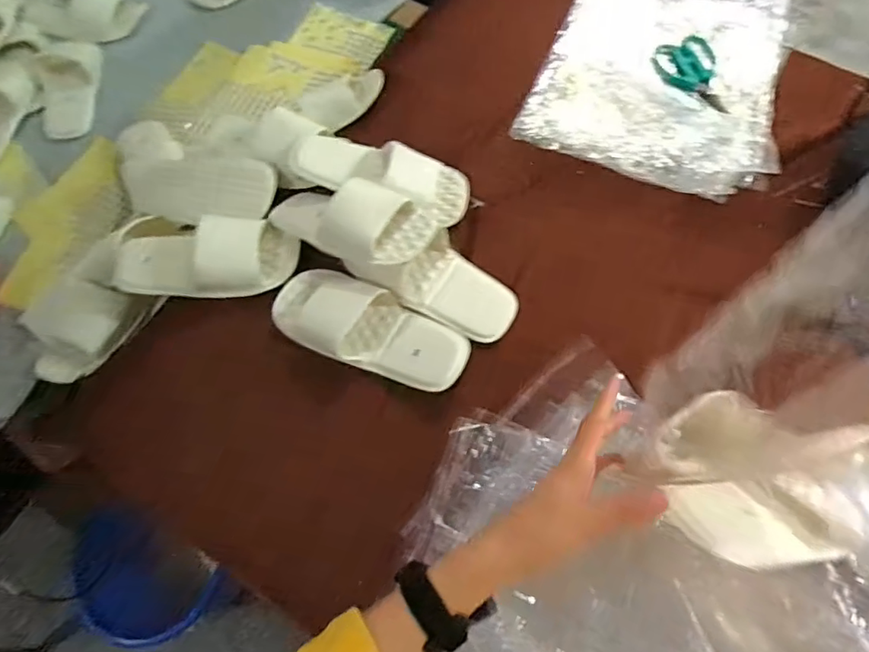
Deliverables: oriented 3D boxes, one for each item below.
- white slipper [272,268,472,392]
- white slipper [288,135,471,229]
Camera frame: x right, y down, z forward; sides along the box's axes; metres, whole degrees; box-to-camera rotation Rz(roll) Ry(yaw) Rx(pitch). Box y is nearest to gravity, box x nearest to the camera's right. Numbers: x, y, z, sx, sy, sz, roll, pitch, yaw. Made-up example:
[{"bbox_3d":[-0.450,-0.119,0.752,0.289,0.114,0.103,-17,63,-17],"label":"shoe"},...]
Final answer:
[{"bbox_3d":[-0.078,0.001,0.661,0.243,0.046,0.101,19,70,11],"label":"white slipper"},{"bbox_3d":[-0.073,-0.208,0.740,0.246,0.064,0.091,20,70,11],"label":"white slipper"}]

